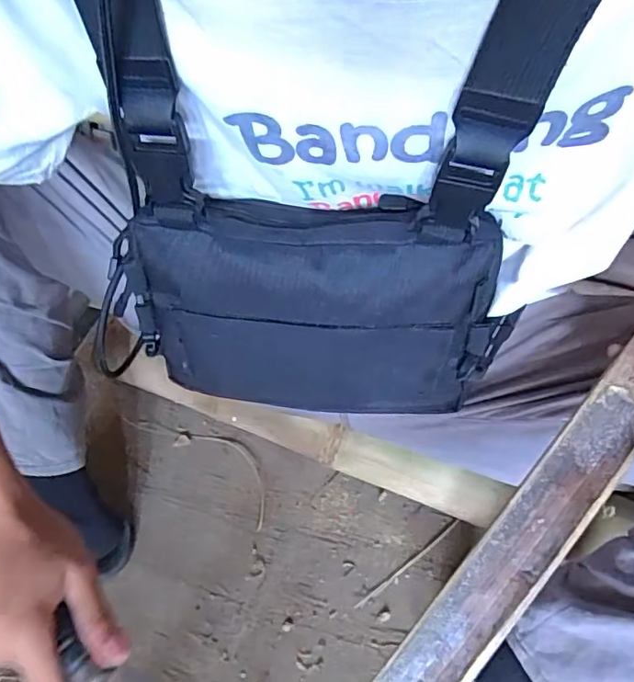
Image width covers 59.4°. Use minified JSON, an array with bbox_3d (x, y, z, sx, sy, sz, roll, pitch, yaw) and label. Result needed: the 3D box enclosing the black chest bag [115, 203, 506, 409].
[{"bbox_3d":[-0.001,-0.022,0.384,0.245,0.162,0.067,9,52,9],"label":"black chest bag"}]

